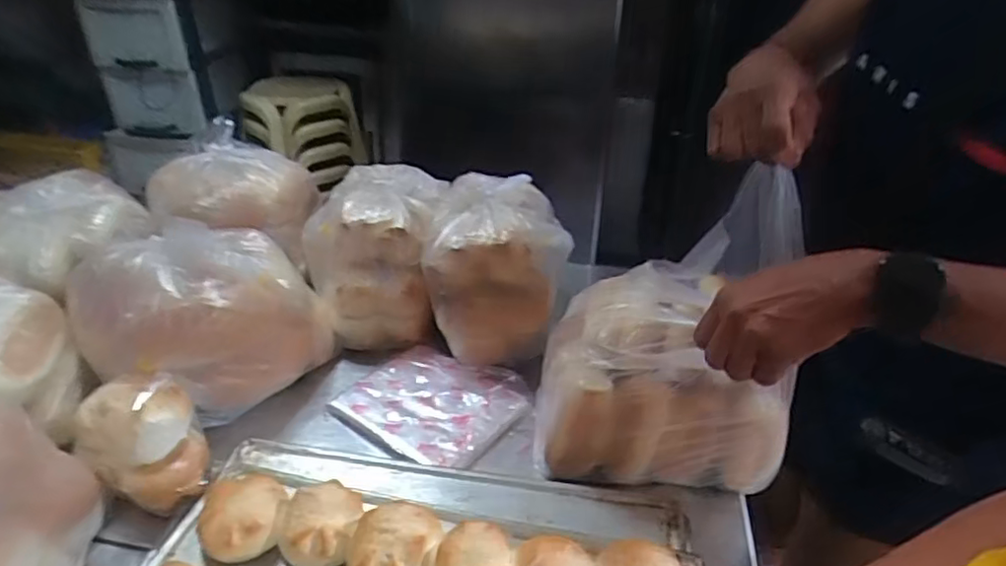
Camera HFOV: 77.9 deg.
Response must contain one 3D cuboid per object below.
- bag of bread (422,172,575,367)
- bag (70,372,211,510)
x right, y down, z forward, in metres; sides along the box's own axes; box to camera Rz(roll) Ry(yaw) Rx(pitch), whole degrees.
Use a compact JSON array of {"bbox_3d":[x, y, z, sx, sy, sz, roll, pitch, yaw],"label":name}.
[{"bbox_3d":[-0.003,-0.015,0.805,0.156,0.186,0.186,5,32,6],"label":"bag of bread"},{"bbox_3d":[-0.347,0.147,0.598,0.097,0.102,0.113,-25,41,-35],"label":"bag"}]

